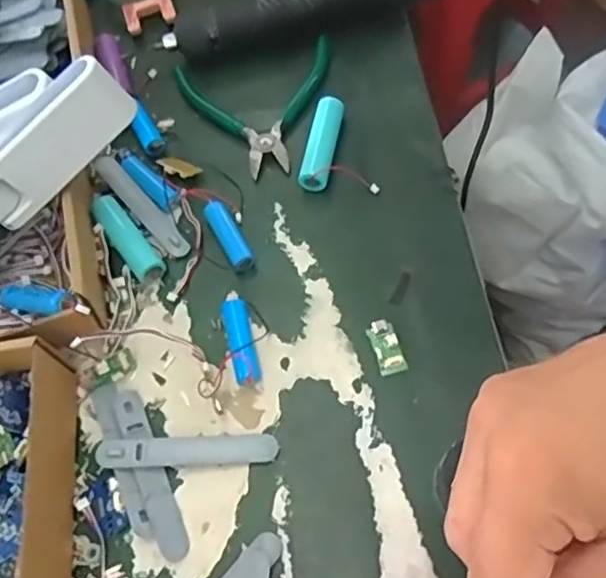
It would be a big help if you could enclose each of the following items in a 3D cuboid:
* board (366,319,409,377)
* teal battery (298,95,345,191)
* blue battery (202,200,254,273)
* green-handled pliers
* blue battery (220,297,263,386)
[{"bbox_3d":[0.047,0.033,0.364,0.015,0.004,0.032,-16,61,-3],"label":"board"},{"bbox_3d":[0.013,-0.097,0.425,0.020,0.020,0.066,7,63,10],"label":"teal battery"},{"bbox_3d":[-0.048,-0.034,0.405,0.013,0.011,0.052,-28,63,-9],"label":"blue battery"},{"bbox_3d":[-0.028,-0.127,0.449,0.112,0.011,0.106,-12,61,-1],"label":"green-handled pliers"},{"bbox_3d":[-0.035,0.029,0.370,0.016,0.013,0.051,-16,61,-3],"label":"blue battery"}]

